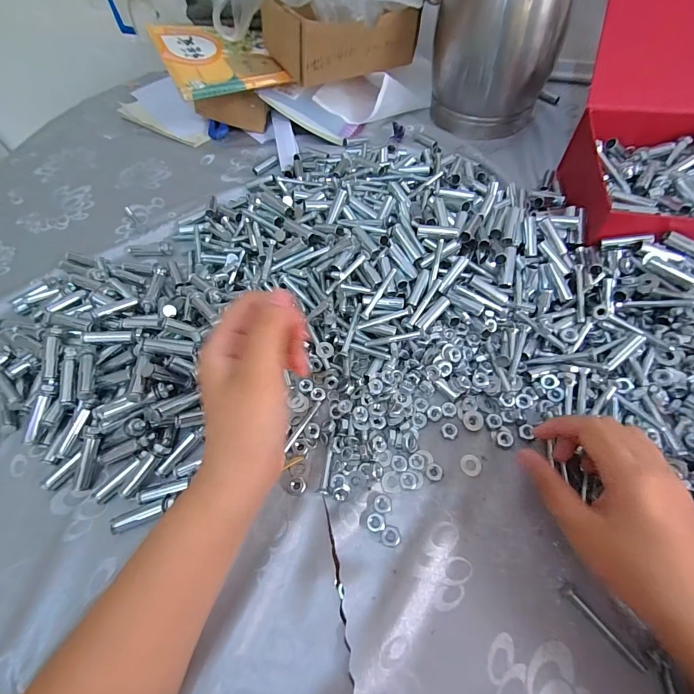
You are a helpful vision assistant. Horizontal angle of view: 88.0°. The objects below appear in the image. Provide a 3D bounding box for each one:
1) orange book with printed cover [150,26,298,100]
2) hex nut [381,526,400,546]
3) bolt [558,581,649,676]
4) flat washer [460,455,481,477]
[{"bbox_3d":[-0.183,-0.414,0.513,0.146,0.012,0.178,-21,65,-18],"label":"orange book with printed cover"},{"bbox_3d":[0.033,0.139,0.264,0.014,0.004,0.013,3,59,6],"label":"hex nut"},{"bbox_3d":[0.165,0.179,0.231,0.007,0.007,0.056,-38,63,-17],"label":"bolt"},{"bbox_3d":[0.099,0.095,0.288,0.016,0.004,0.016,-2,59,3],"label":"flat washer"}]

